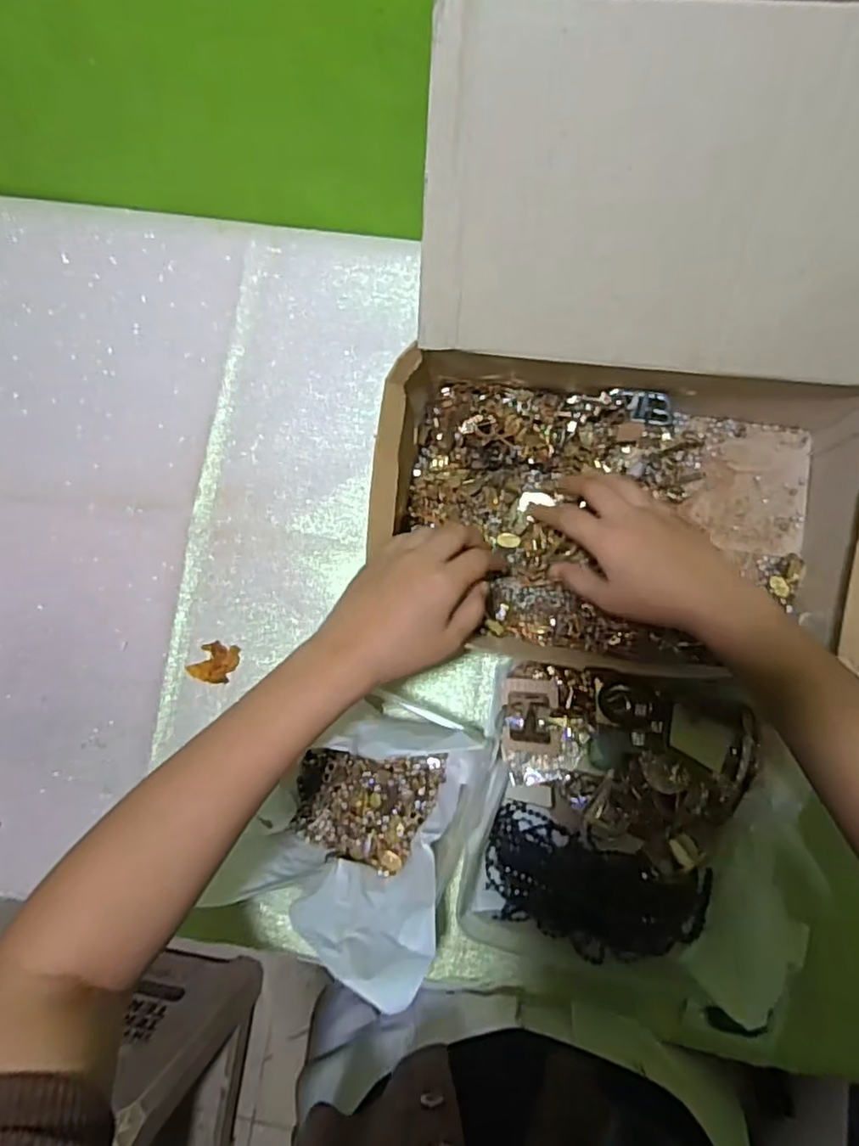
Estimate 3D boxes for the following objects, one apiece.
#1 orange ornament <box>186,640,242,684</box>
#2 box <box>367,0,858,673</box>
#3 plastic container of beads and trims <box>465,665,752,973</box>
[{"bbox_3d":[-0.179,0.074,0.547,0.034,0.005,0.036,26,84,7],"label":"orange ornament"},{"bbox_3d":[0.139,-0.119,0.431,0.325,0.223,0.339,7,83,6],"label":"box"},{"bbox_3d":[0.127,0.170,0.470,0.182,0.074,0.196,10,82,5],"label":"plastic container of beads and trims"}]

